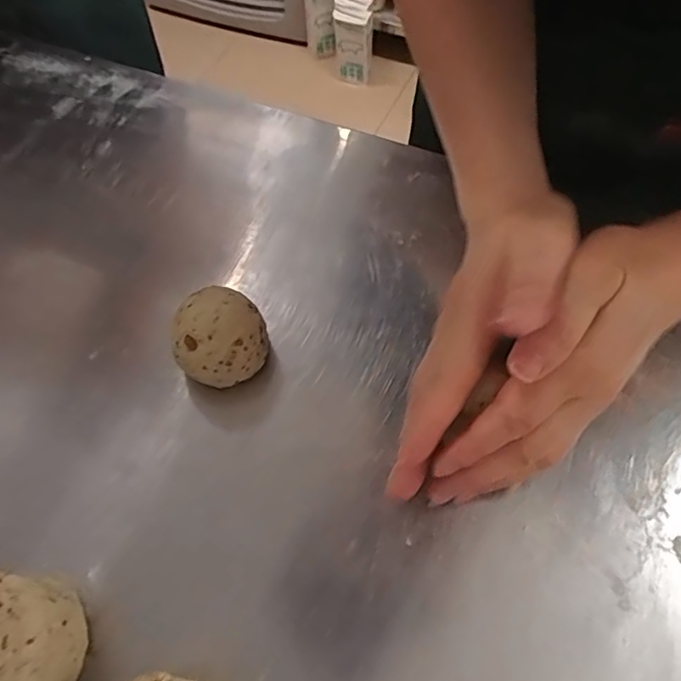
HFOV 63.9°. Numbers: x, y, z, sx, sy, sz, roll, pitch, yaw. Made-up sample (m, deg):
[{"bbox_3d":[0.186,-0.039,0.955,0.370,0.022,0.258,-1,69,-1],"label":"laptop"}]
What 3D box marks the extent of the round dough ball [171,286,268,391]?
[{"bbox_3d":[-0.065,-0.002,0.293,0.043,0.040,0.048,32,67,19],"label":"round dough ball"}]

